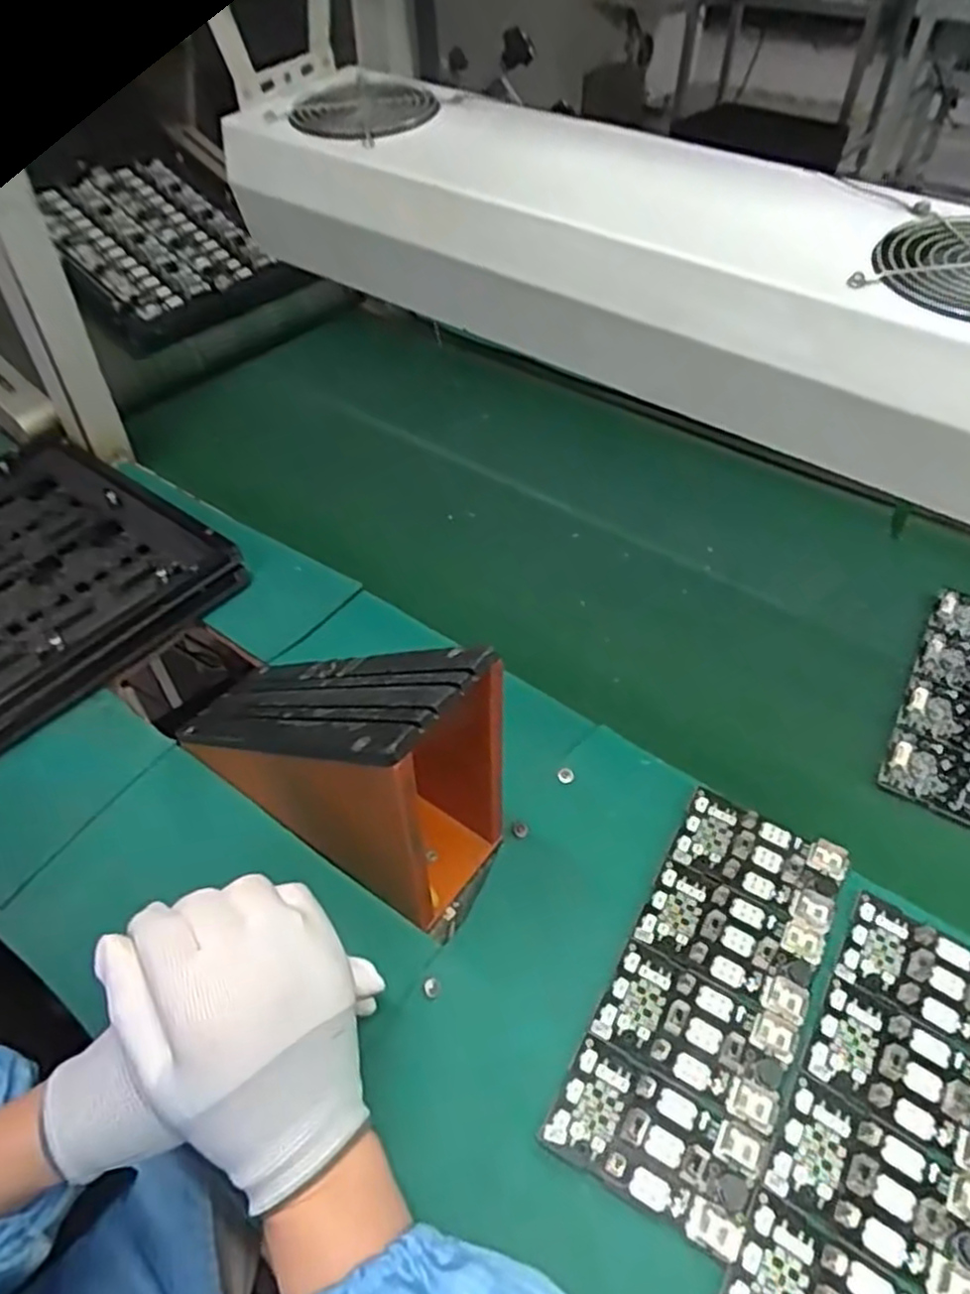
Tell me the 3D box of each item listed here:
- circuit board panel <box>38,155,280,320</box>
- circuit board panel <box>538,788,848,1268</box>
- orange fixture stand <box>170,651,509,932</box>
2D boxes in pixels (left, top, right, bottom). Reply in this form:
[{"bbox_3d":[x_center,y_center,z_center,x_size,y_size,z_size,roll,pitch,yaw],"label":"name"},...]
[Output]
[{"bbox_3d":[-0.396,-0.473,0.877,0.214,0.040,0.191,42,63,7],"label":"circuit board panel"},{"bbox_3d":[0.123,0.182,0.413,0.092,0.011,0.218,23,52,20],"label":"circuit board panel"},{"bbox_3d":[-0.100,0.042,0.438,0.224,0.176,0.081,28,53,24],"label":"orange fixture stand"}]

